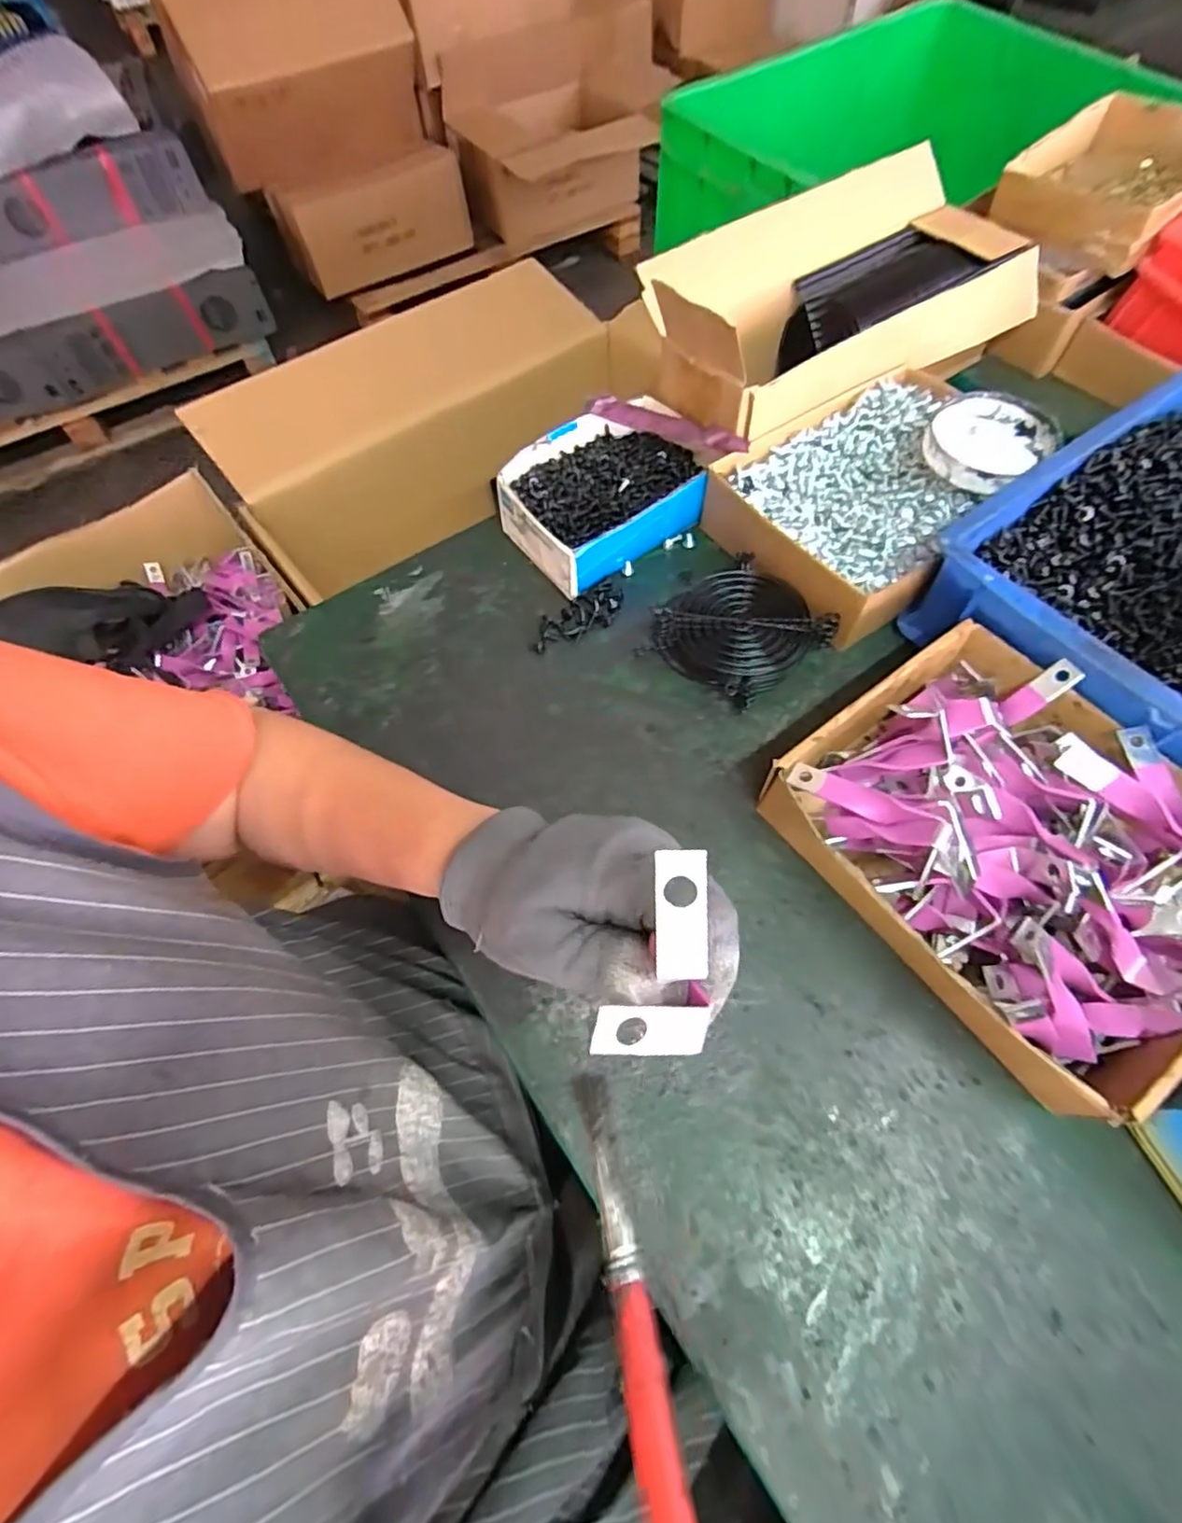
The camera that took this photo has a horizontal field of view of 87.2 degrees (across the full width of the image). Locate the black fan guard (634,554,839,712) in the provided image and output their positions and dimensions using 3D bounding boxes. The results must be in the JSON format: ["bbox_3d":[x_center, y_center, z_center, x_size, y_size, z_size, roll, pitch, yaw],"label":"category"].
[{"bbox_3d":[0.104,-0.091,0.437,0.095,0.031,0.089,-38,68,-15],"label":"black fan guard"}]

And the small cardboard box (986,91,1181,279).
[{"bbox_3d":[0.462,-0.509,0.546,0.179,0.045,0.140,-39,67,-17],"label":"small cardboard box"}]

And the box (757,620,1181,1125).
[{"bbox_3d":[0.229,0.040,0.335,0.189,0.079,0.209,-35,67,-14],"label":"box"}]

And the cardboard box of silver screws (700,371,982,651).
[{"bbox_3d":[0.213,-0.193,0.469,0.223,0.051,0.165,-30,66,-12],"label":"cardboard box of silver screws"}]

